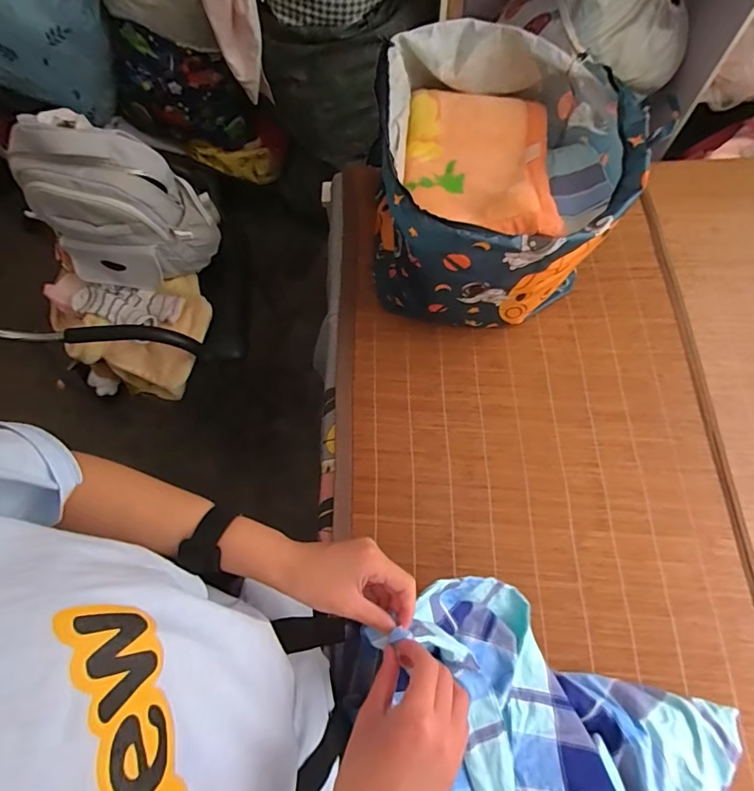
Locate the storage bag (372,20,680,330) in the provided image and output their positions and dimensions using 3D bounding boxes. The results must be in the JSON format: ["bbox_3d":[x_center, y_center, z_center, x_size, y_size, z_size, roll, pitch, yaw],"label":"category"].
[{"bbox_3d":[0.227,-0.383,0.916,0.455,0.363,0.452,5,69,4],"label":"storage bag"}]

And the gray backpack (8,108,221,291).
[{"bbox_3d":[-0.561,-0.411,1.019,0.312,0.353,0.211,-6,68,0],"label":"gray backpack"}]

